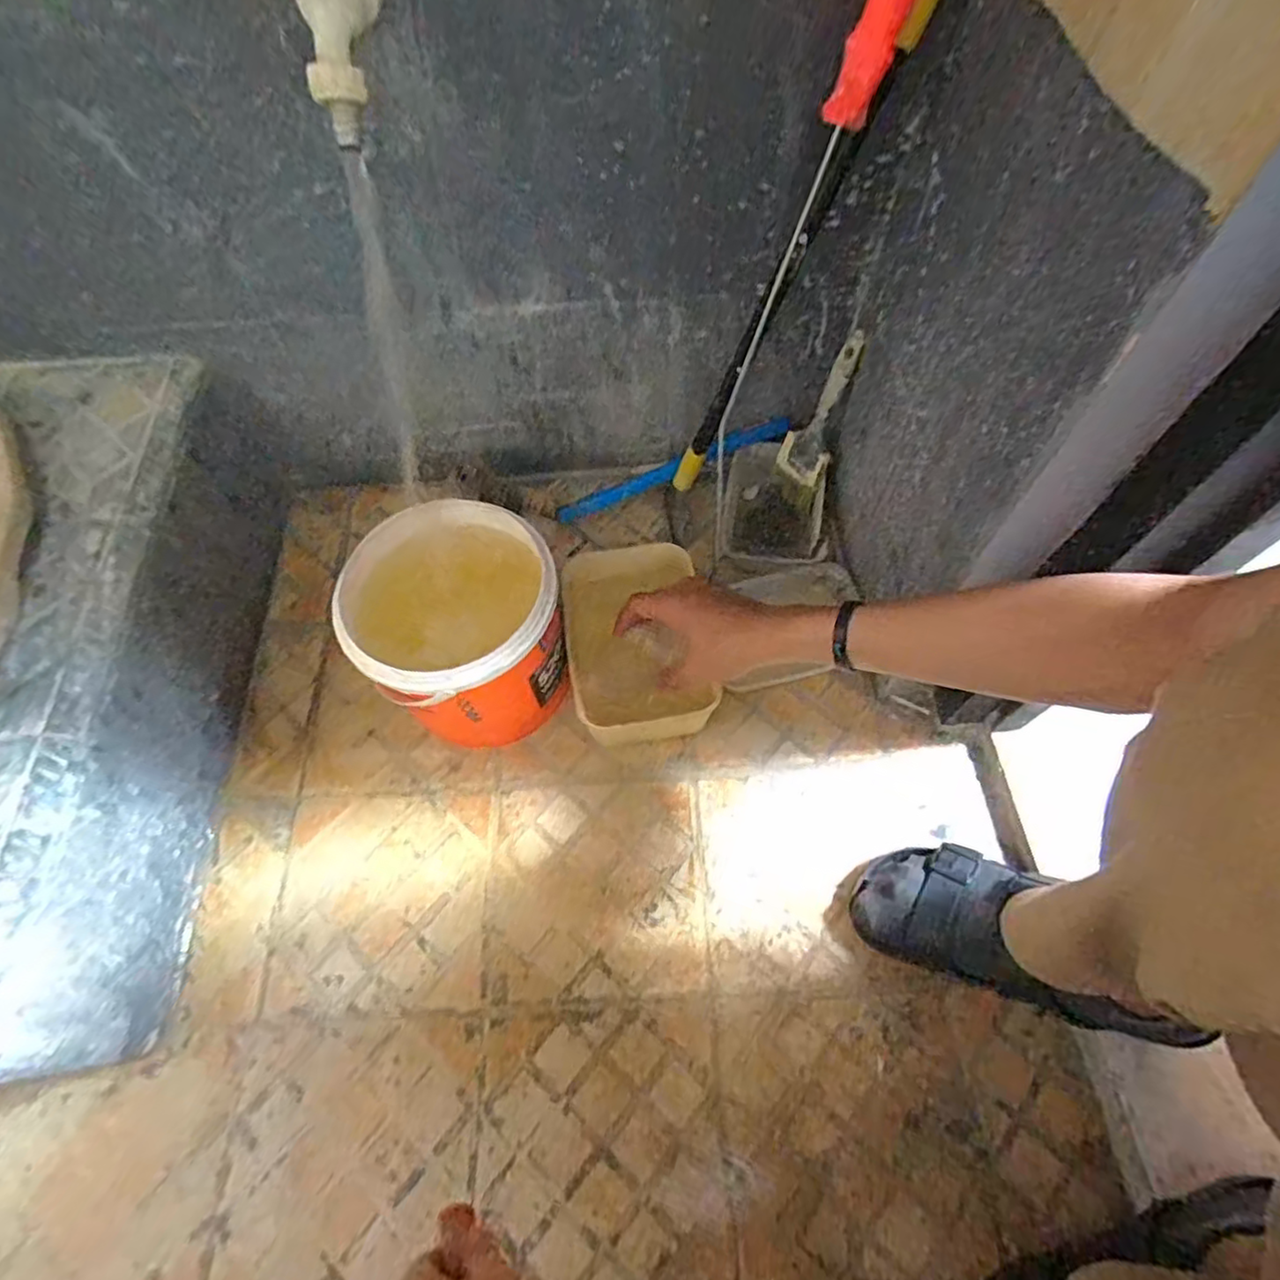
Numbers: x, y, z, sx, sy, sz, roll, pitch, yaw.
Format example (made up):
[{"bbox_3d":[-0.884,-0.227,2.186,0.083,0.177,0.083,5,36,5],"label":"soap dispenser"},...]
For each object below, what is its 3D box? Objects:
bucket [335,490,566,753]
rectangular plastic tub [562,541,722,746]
[{"bbox_3d":[-0.164,-0.010,0.633,0.174,0.155,0.176,0,61,1],"label":"bucket"},{"bbox_3d":[-0.005,-0.006,0.669,0.134,0.083,0.188,-5,51,-1],"label":"rectangular plastic tub"}]

